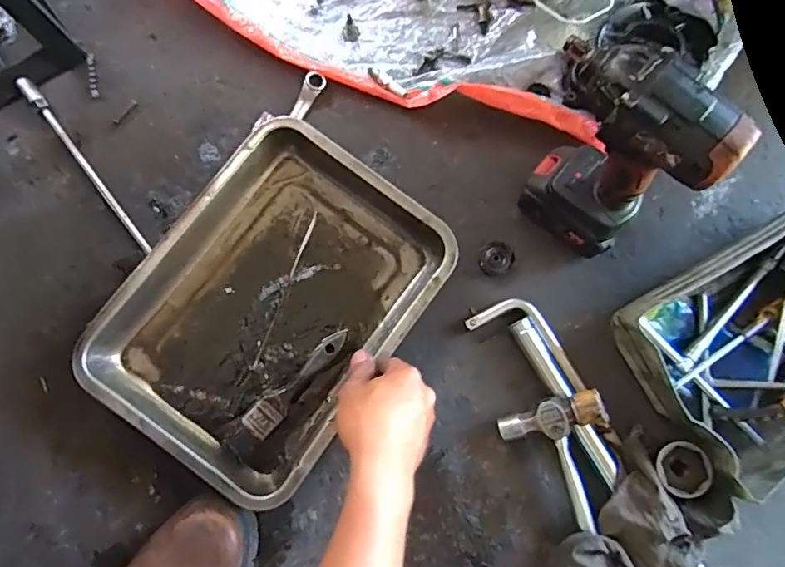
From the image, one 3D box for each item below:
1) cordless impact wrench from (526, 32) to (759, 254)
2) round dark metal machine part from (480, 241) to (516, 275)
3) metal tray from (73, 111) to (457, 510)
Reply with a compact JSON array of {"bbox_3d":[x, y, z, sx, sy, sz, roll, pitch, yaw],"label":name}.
[{"bbox_3d":[0.192,-0.113,0.466,0.065,0.246,0.144,-42,82,-6],"label":"cordless impact wrench"},{"bbox_3d":[0.119,-0.028,0.567,0.040,0.007,0.034,-25,80,-5],"label":"round dark metal machine part"},{"bbox_3d":[-0.126,0.024,0.537,0.256,0.062,0.347,36,81,6],"label":"metal tray"}]

